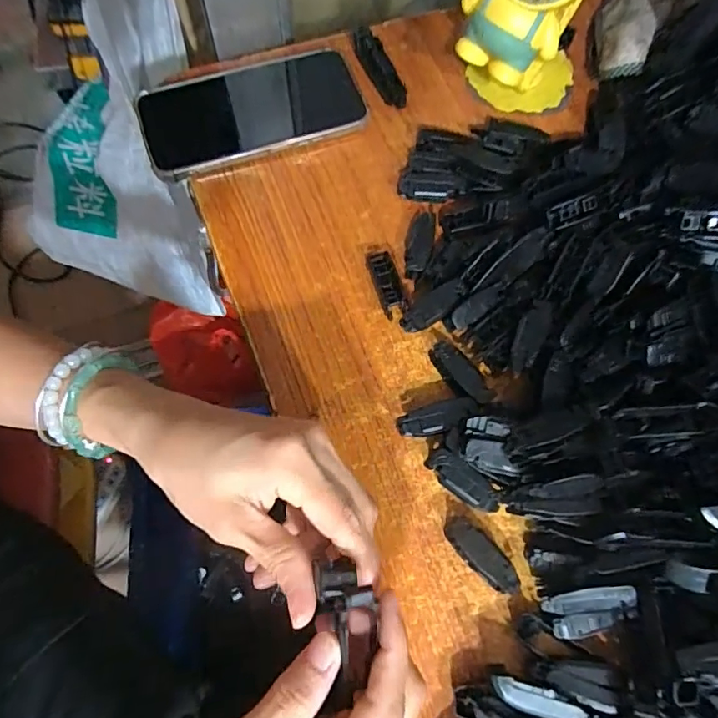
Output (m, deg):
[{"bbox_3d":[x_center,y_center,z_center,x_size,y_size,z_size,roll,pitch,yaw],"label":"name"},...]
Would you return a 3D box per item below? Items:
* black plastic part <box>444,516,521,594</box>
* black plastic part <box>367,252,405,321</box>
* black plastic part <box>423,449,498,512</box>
[{"bbox_3d":[0.071,0.113,0.294,0.016,0.016,0.049,-39,76,-15],"label":"black plastic part"},{"bbox_3d":[0.019,-0.053,0.348,0.015,0.015,0.045,-15,71,-8],"label":"black plastic part"},{"bbox_3d":[0.062,0.074,0.307,0.048,0.018,0.016,42,74,12],"label":"black plastic part"}]

